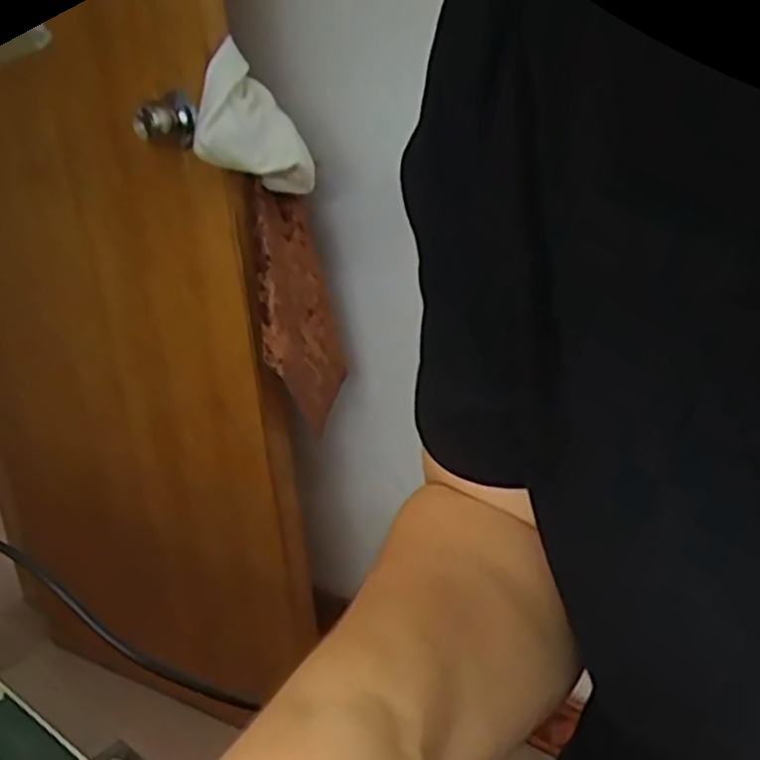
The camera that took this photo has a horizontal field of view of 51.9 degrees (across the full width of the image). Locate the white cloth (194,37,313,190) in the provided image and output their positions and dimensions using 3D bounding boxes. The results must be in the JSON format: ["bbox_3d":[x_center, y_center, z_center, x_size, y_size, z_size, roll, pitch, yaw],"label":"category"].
[{"bbox_3d":[-0.158,-0.318,0.962,0.129,0.176,0.114,-8,17,-3],"label":"white cloth"}]

